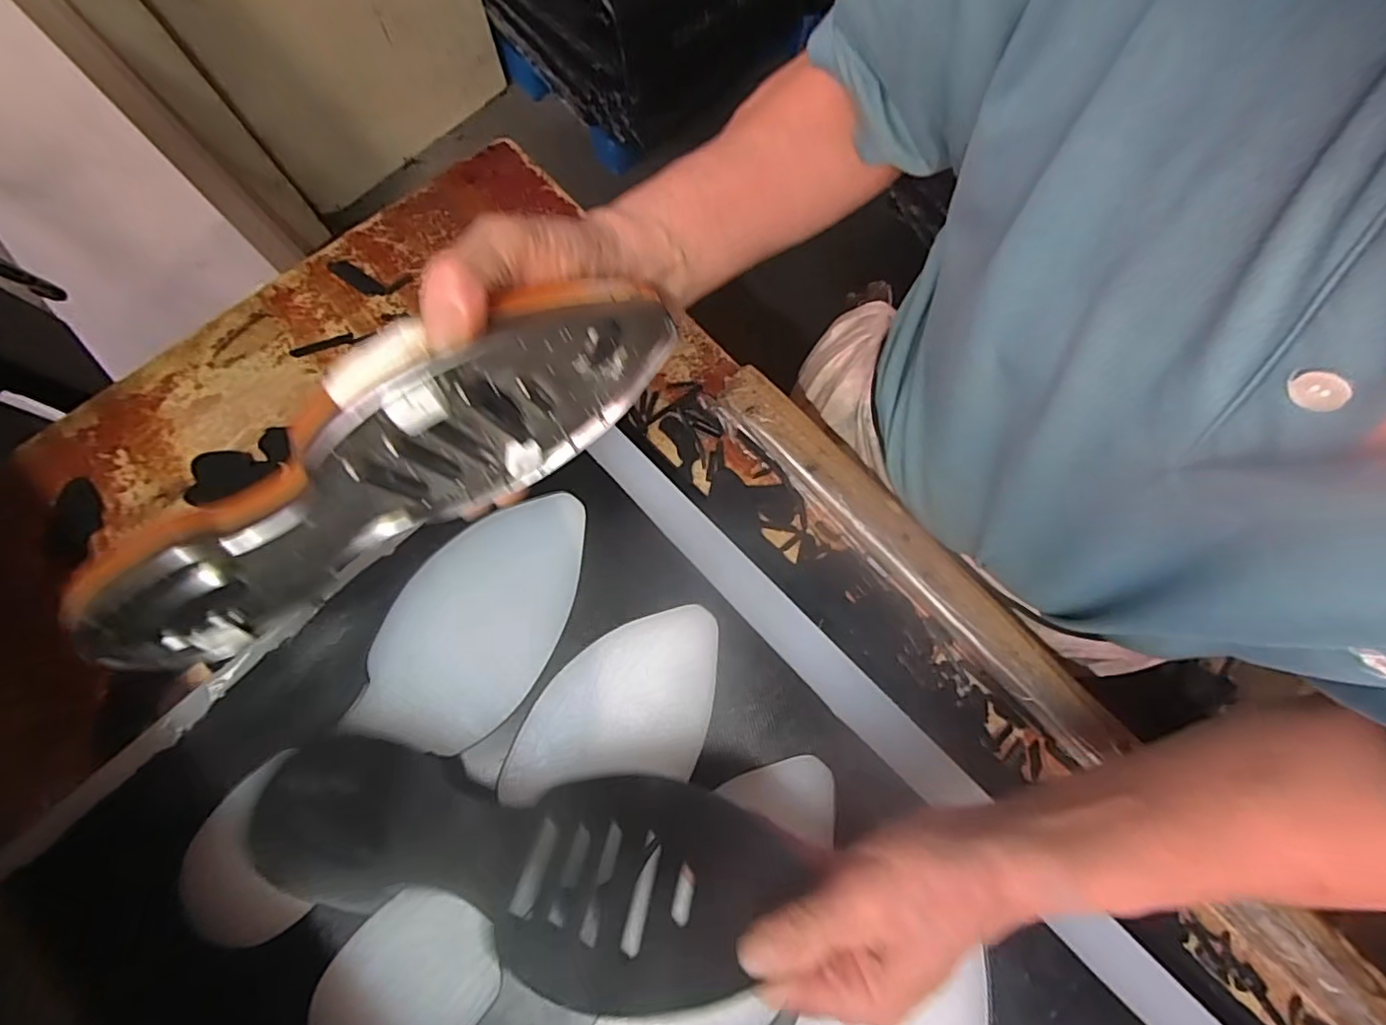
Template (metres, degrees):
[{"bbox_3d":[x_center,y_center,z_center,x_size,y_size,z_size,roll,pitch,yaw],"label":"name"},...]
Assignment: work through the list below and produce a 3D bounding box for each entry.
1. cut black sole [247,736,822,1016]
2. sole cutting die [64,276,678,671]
[{"bbox_3d":[-0.085,0.172,0.292,0.267,0.021,0.093,5,53,7],"label":"cut black sole"},{"bbox_3d":[-0.143,-0.018,0.271,0.290,0.106,0.037,-32,80,1],"label":"sole cutting die"}]

